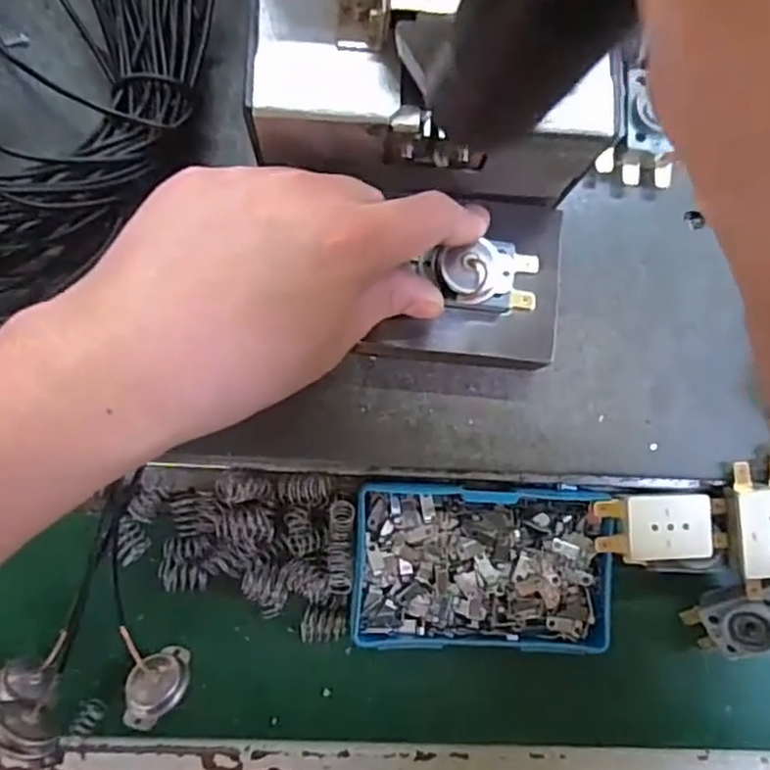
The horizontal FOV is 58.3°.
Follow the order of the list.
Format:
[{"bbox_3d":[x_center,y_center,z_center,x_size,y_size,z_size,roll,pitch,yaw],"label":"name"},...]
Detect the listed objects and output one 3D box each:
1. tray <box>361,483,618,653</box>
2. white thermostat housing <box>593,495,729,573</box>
[{"bbox_3d":[0.044,0.082,0.316,0.112,0.023,0.070,3,86,-4],"label":"tray"},{"bbox_3d":[0.123,0.065,0.307,0.056,0.014,0.033,0,86,-5],"label":"white thermostat housing"}]

